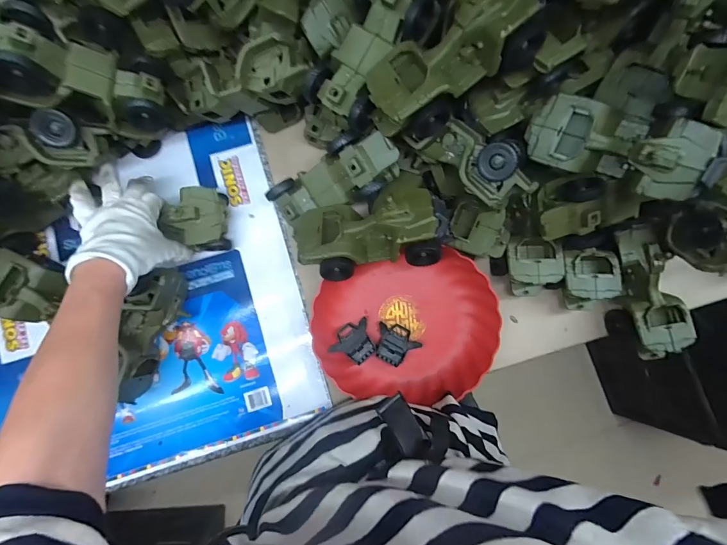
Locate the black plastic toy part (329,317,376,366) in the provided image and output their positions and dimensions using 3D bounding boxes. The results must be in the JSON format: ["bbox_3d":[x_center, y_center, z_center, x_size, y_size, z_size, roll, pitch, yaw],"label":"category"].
[{"bbox_3d":[-0.013,0.102,0.525,0.064,0.015,0.055,-39,87,-6],"label":"black plastic toy part"}]

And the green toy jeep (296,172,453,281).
[{"bbox_3d":[0.006,-0.050,0.448,0.184,0.061,0.101,-11,84,14],"label":"green toy jeep"}]

